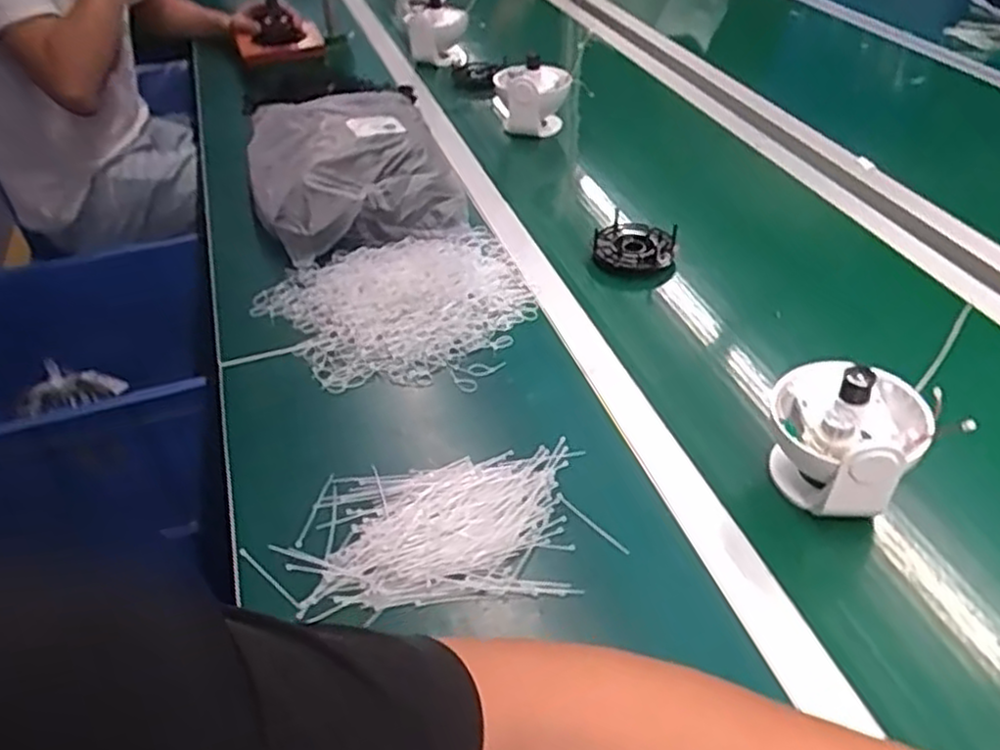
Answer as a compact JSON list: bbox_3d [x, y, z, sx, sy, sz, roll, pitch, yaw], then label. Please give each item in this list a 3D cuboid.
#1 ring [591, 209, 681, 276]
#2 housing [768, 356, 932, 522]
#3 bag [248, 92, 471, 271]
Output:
[{"bbox_3d":[0.168,-0.158,0.935,0.100,0.034,0.091,-1,42,1],"label":"ring"},{"bbox_3d":[0.281,0.046,0.621,0.115,0.106,0.117,21,47,24],"label":"housing"},{"bbox_3d":[-0.207,-0.284,1.023,0.256,0.098,0.341,-15,43,-14],"label":"bag"}]

